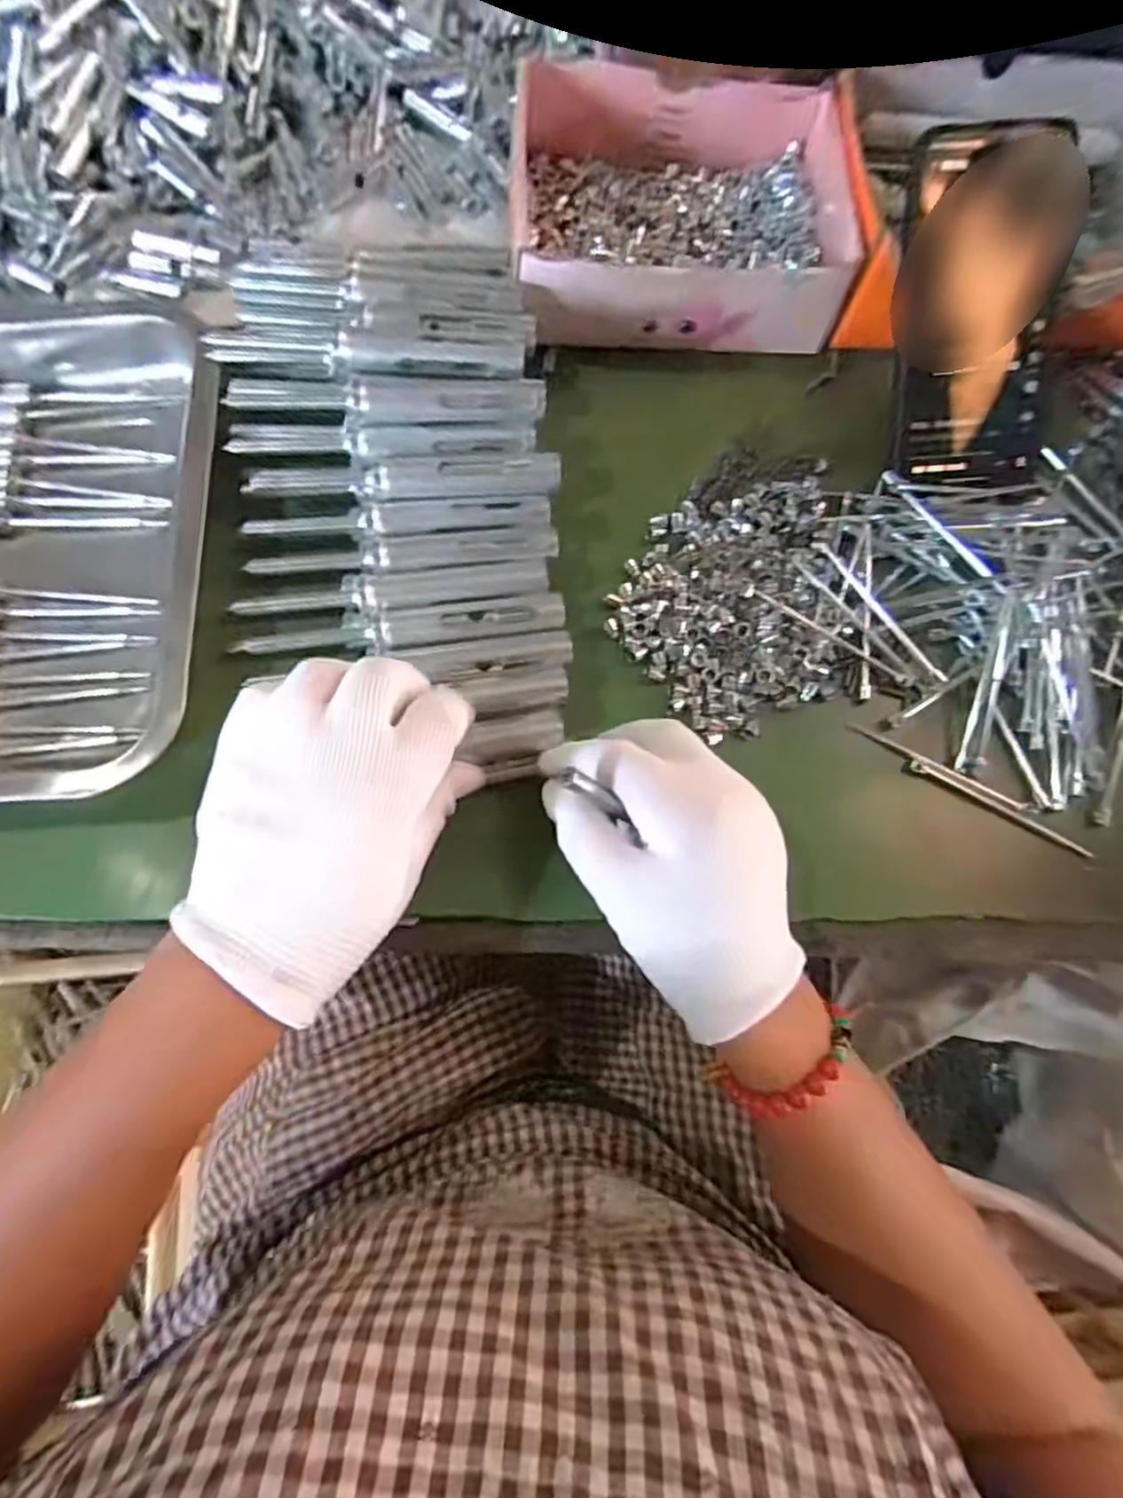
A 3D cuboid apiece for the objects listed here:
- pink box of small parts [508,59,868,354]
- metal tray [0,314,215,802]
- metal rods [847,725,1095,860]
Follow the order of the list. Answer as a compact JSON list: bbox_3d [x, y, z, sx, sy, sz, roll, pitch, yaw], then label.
[{"bbox_3d":[0.063,-0.297,0.371,0.177,0.052,0.147,-3,76,-3],"label":"pink box of small parts"},{"bbox_3d":[-0.267,-0.108,0.324,0.194,0.033,0.263,-5,76,-3],"label":"metal tray"},{"bbox_3d":[0.192,0.018,0.314,0.118,0.004,0.008,27,77,5],"label":"metal rods"}]

